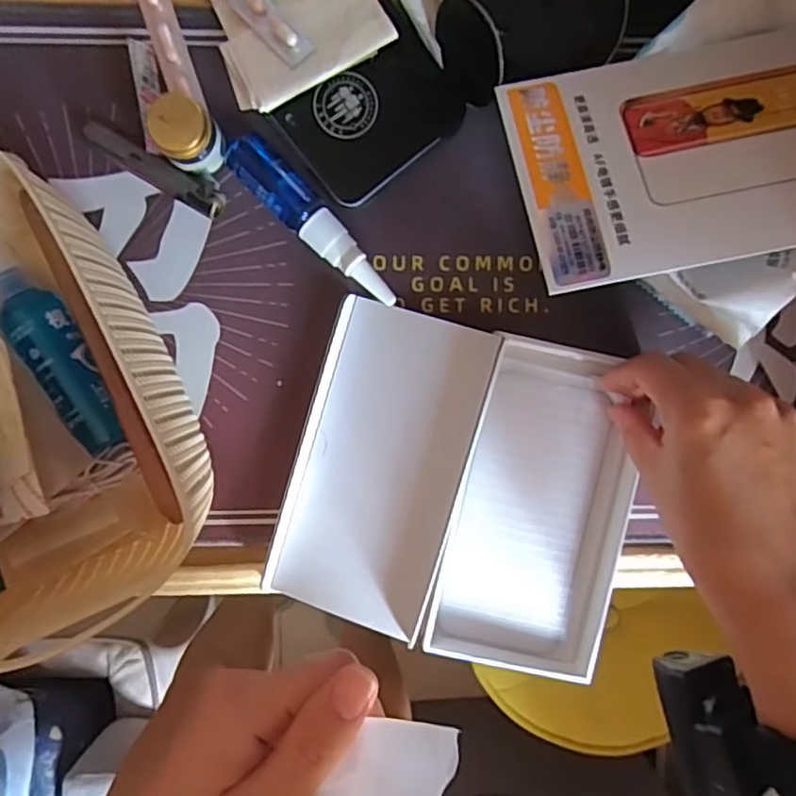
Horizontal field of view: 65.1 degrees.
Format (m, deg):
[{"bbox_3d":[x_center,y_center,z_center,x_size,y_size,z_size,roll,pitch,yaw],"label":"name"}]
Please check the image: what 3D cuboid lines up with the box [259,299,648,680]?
[{"bbox_3d":[0.037,0.052,0.345,0.187,0.034,0.178,15,93,-3],"label":"box"}]

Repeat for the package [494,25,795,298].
[{"bbox_3d":[0.159,-0.120,0.290,0.203,0.006,0.114,-10,73,3],"label":"package"}]

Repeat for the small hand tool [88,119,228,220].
[{"bbox_3d":[-0.128,-0.125,0.336,0.077,0.015,0.017,32,92,-4],"label":"small hand tool"}]

